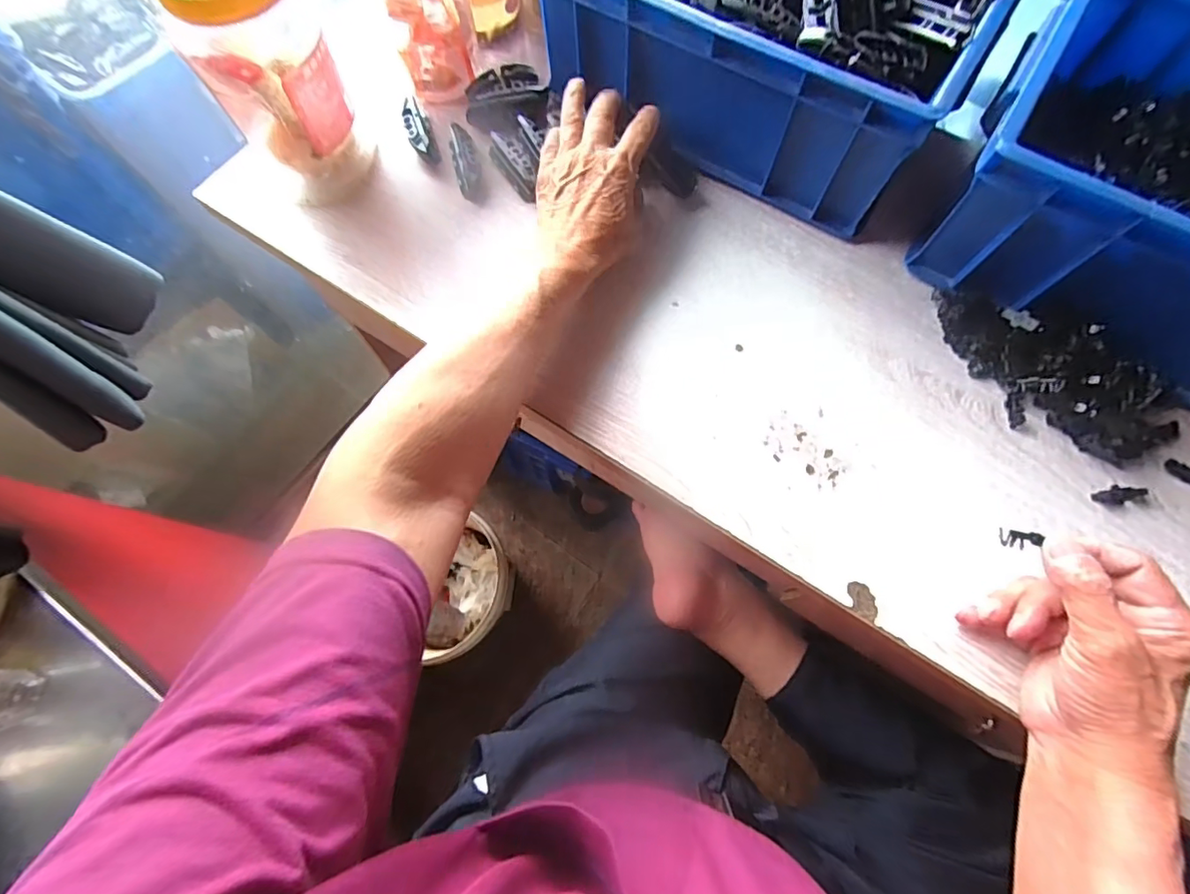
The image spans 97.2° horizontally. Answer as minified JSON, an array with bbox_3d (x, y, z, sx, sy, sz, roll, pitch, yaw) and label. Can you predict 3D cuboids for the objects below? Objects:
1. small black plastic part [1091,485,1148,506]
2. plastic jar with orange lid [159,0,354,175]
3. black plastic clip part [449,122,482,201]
[{"bbox_3d":[0.386,0.035,0.384,0.041,0.006,0.014,-5,71,-2],"label":"small black plastic part"},{"bbox_3d":[-0.244,-0.284,0.402,0.088,0.179,0.079,-30,74,-9],"label":"plastic jar with orange lid"},{"bbox_3d":[-0.117,-0.258,0.473,0.023,0.015,0.068,-12,87,-5],"label":"black plastic clip part"}]

